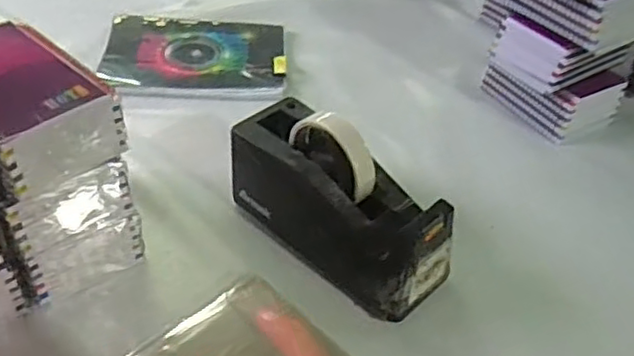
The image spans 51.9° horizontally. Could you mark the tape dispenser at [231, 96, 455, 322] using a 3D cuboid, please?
[{"bbox_3d":[0.017,0.017,0.554,0.080,0.117,0.205,-31,55,-34],"label":"tape dispenser"}]

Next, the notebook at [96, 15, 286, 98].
[{"bbox_3d":[-0.148,-0.155,0.805,0.214,0.021,0.174,-2,44,-9],"label":"notebook"}]

